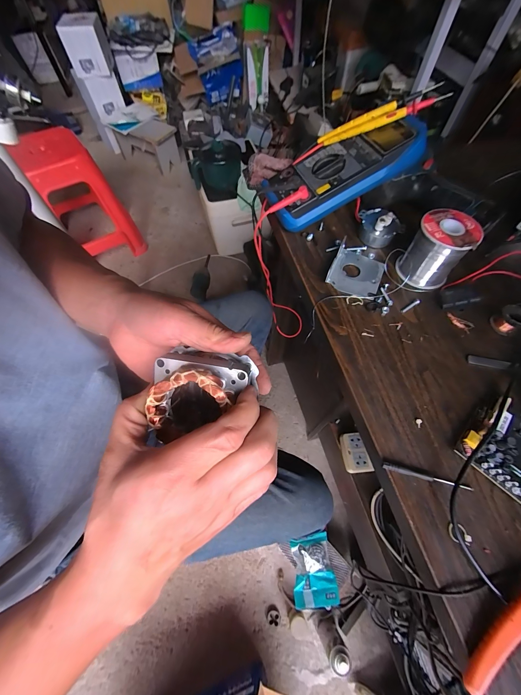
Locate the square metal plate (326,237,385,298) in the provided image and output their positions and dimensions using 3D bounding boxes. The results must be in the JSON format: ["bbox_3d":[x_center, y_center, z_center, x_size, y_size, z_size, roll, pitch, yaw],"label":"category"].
[{"bbox_3d":[0.121,-0.098,0.342,0.062,0.014,0.073,24,65,11],"label":"square metal plate"}]

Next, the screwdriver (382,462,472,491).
[{"bbox_3d":[0.145,0.113,0.237,0.075,0.005,0.005,14,64,7],"label":"screwdriver"}]

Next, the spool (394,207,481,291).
[{"bbox_3d":[0.205,-0.113,0.321,0.059,0.069,0.059,0,63,-1],"label":"spool"}]

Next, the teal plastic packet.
[{"bbox_3d":[0.134,0.576,0.703,0.112,0.022,0.146,2,60,-17],"label":"teal plastic packet"}]

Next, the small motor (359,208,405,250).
[{"bbox_3d":[0.160,-0.163,0.362,0.051,0.039,0.044,-4,63,-3],"label":"small motor"}]

